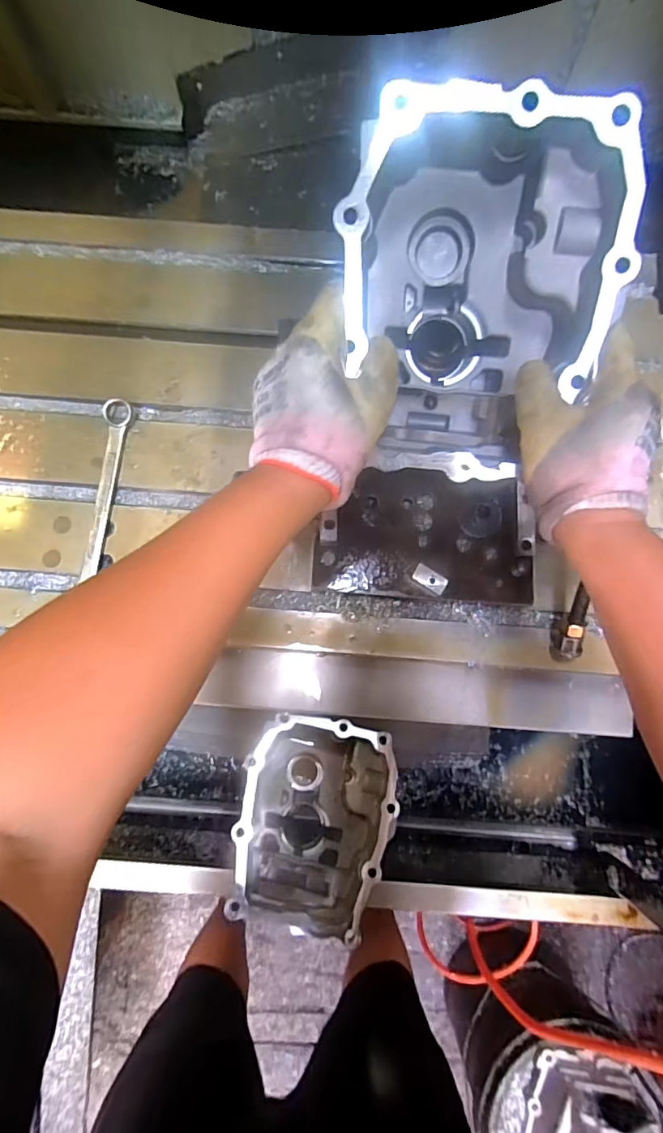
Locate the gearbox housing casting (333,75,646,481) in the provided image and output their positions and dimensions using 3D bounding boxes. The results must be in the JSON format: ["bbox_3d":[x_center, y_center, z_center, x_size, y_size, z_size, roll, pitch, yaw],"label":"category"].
[{"bbox_3d":[0.109,-0.217,0.398,0.193,0.168,0.226,3,116,6],"label":"gearbox housing casting"}]

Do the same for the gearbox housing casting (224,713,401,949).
[{"bbox_3d":[-0.020,0.333,0.669,0.185,0.146,0.237,16,65,3],"label":"gearbox housing casting"}]

